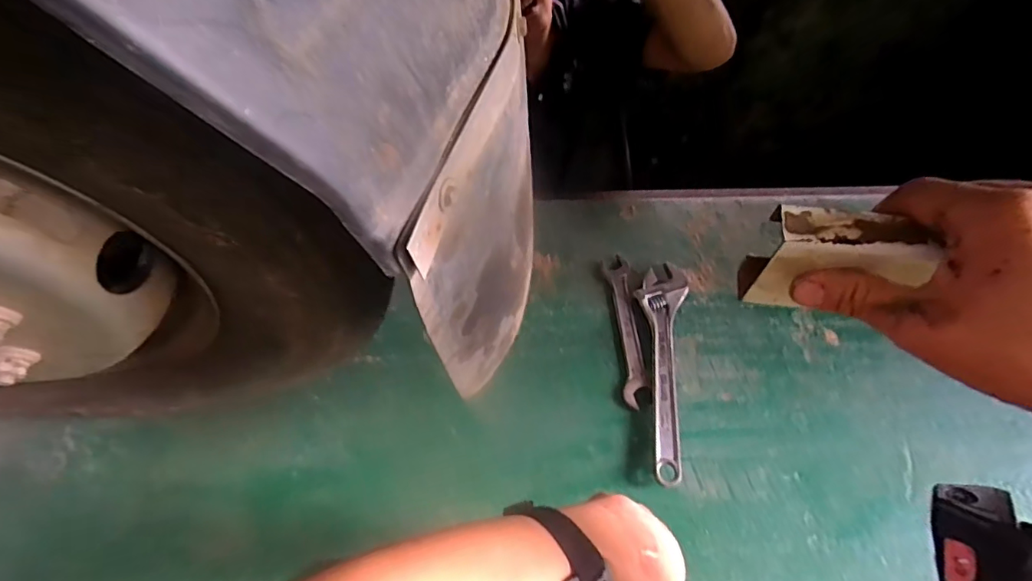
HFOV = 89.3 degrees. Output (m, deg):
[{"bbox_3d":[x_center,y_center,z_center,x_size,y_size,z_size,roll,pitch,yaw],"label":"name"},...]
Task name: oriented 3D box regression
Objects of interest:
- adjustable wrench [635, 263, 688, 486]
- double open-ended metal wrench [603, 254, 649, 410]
[{"bbox_3d":[0.183,0.093,0.665,0.061,0.020,0.283,9,64,6],"label":"adjustable wrench"},{"bbox_3d":[0.147,0.048,0.695,0.031,0.013,0.216,-3,64,0],"label":"double open-ended metal wrench"}]

